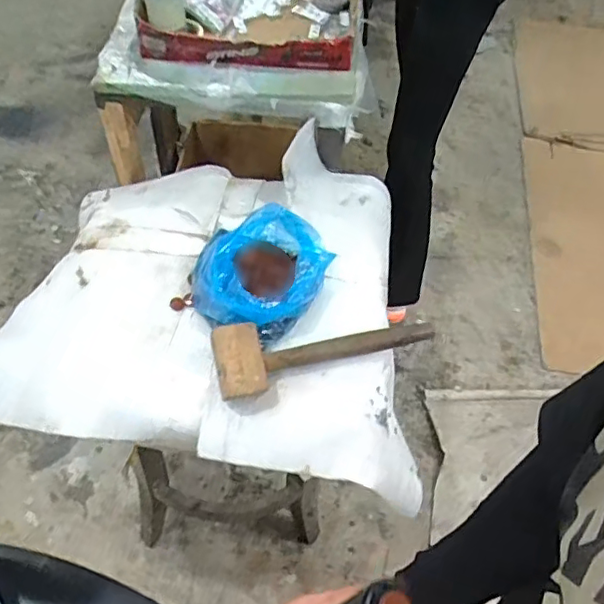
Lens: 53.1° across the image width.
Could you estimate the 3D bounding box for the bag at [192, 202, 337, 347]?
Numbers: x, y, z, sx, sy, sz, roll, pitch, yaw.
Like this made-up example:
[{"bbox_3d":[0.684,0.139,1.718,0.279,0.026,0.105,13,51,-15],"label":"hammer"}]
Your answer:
[{"bbox_3d":[-0.062,-0.037,0.836,0.178,0.092,0.194,12,54,6],"label":"bag"}]

